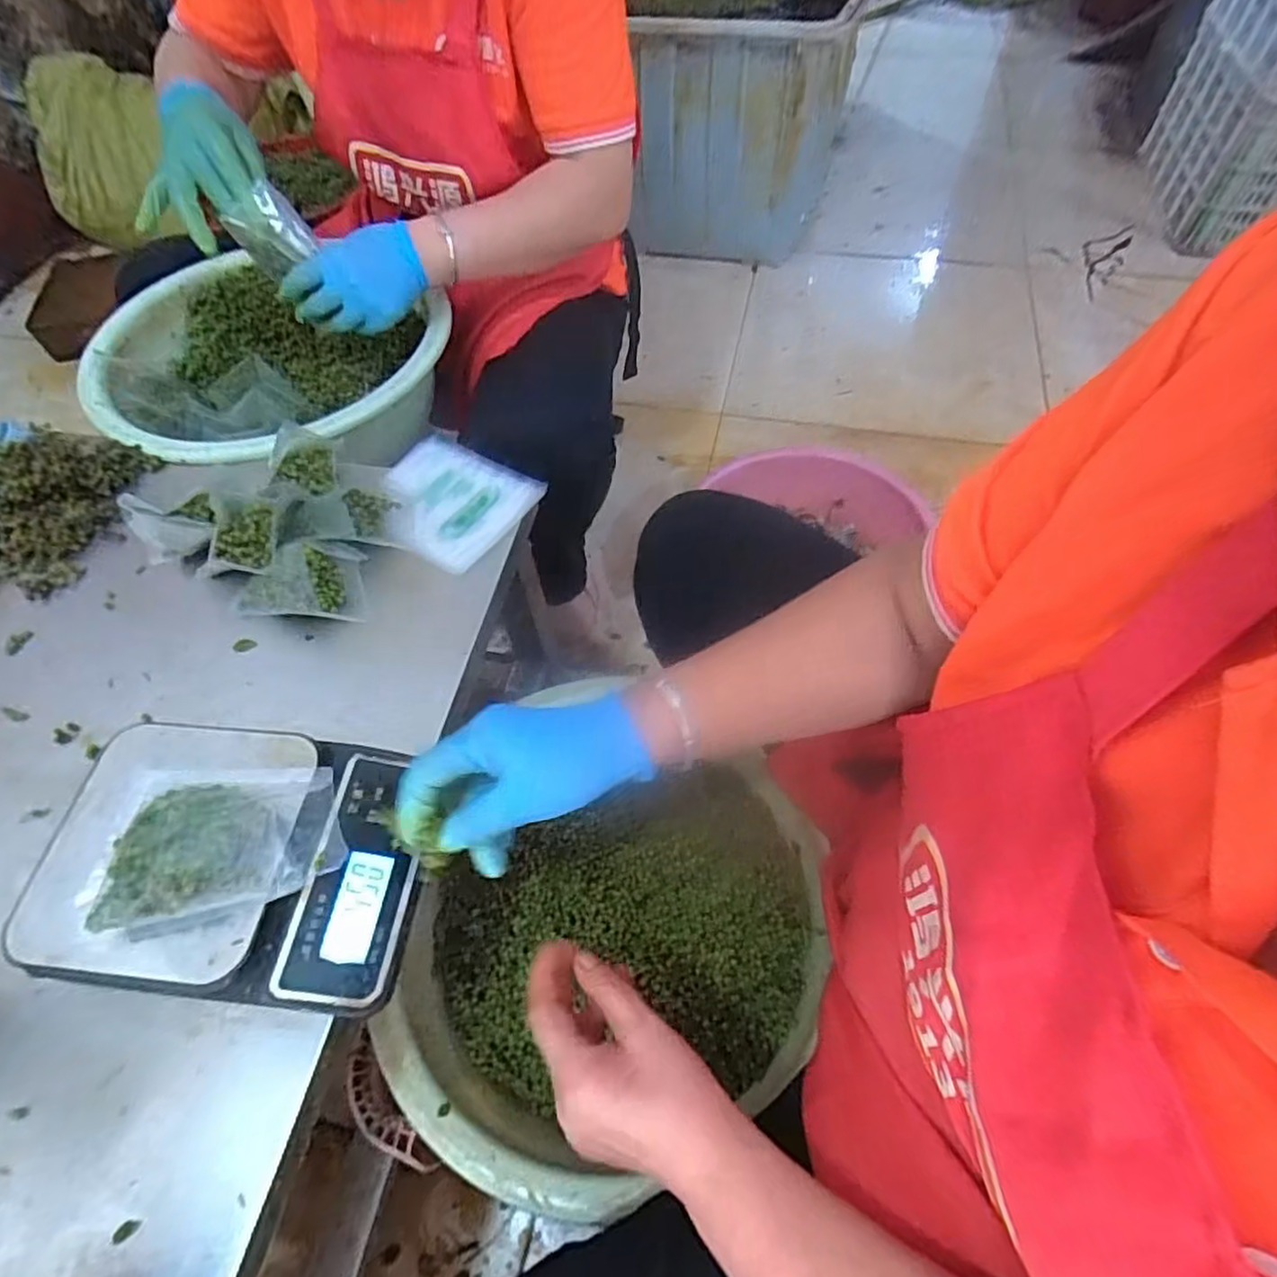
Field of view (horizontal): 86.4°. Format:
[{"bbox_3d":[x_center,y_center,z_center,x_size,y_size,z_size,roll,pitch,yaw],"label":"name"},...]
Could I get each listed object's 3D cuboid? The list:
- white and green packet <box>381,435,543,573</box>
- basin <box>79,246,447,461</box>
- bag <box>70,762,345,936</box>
[{"bbox_3d":[-0.165,-0.122,0.601,0.140,0.016,0.114,30,64,20],"label":"white and green packet"},{"bbox_3d":[-0.403,-0.295,0.754,0.340,0.097,0.331,33,65,21],"label":"basin"},{"bbox_3d":[-0.238,0.110,0.385,0.128,0.037,0.088,-6,57,-1],"label":"bag"}]

